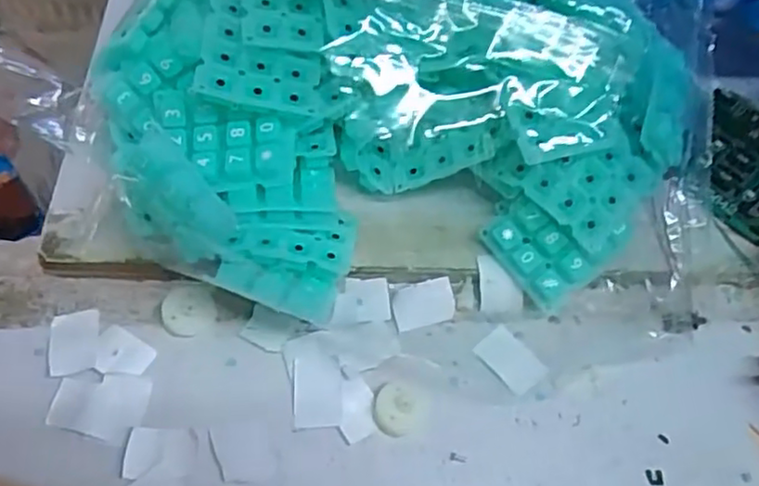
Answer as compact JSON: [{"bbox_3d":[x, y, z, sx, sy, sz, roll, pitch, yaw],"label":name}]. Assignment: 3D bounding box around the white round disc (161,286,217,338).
[{"bbox_3d":[-0.085,0.030,0.303,0.023,0.005,0.024,2,58,-3],"label":"white round disc"}]

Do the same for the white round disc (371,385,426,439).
[{"bbox_3d":[0.009,0.070,0.286,0.022,0.004,0.021,2,58,-3],"label":"white round disc"}]

